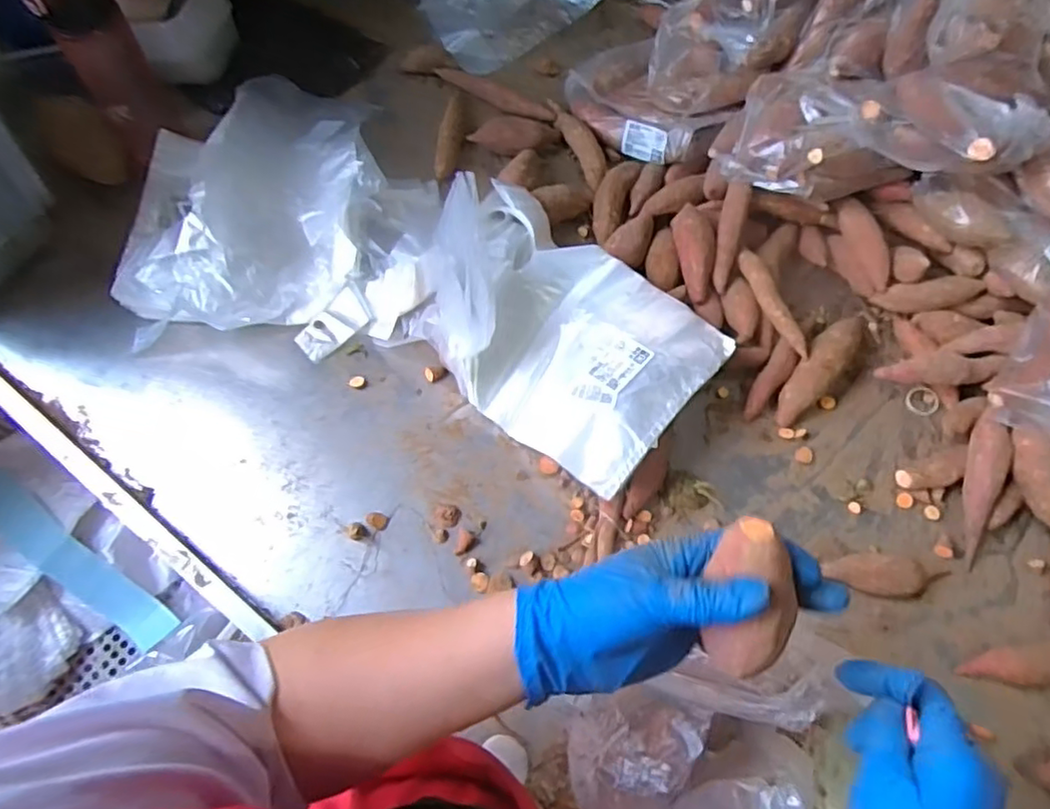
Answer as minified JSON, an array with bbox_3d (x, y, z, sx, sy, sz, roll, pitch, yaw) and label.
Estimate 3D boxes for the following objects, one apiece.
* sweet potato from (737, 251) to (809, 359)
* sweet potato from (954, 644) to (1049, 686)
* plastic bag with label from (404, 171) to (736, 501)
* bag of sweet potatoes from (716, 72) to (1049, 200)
[{"bbox_3d":[0.259,-0.106,0.667,0.025,0.025,0.127,-18,67,-10],"label":"sweet potato"},{"bbox_3d":[0.458,0.227,0.553,0.153,0.025,0.031,-4,65,-4],"label":"sweet potato"},{"bbox_3d":[0.021,-0.089,0.627,0.323,0.080,0.217,37,69,14],"label":"plastic bag with label"},{"bbox_3d":[0.345,-0.266,0.623,0.275,0.094,0.136,16,62,36],"label":"bag of sweet potatoes"}]

